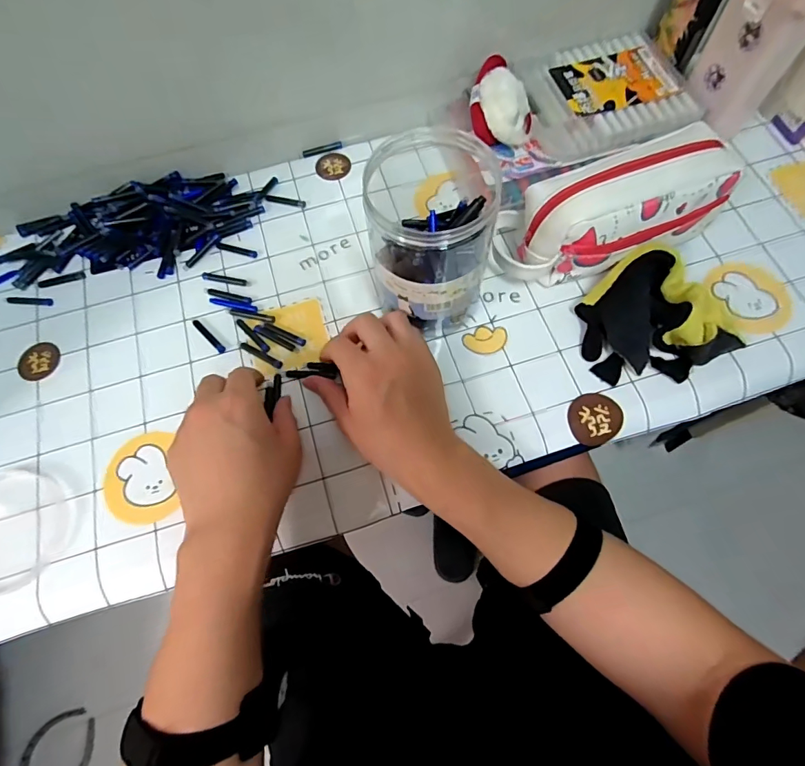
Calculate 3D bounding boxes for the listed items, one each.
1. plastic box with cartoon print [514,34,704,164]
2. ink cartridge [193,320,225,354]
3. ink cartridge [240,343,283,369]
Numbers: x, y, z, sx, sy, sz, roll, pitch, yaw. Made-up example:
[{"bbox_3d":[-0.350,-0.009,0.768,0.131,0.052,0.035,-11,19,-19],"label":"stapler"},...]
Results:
[{"bbox_3d":[0.220,-0.317,0.491,0.167,0.025,0.140,-16,66,0],"label":"plastic box with cartoon print"},{"bbox_3d":[-0.189,-0.046,0.437,0.007,0.004,0.048,-42,74,-13],"label":"ink cartridge"},{"bbox_3d":[-0.135,-0.027,0.426,0.048,0.004,0.008,28,73,11],"label":"ink cartridge"}]

